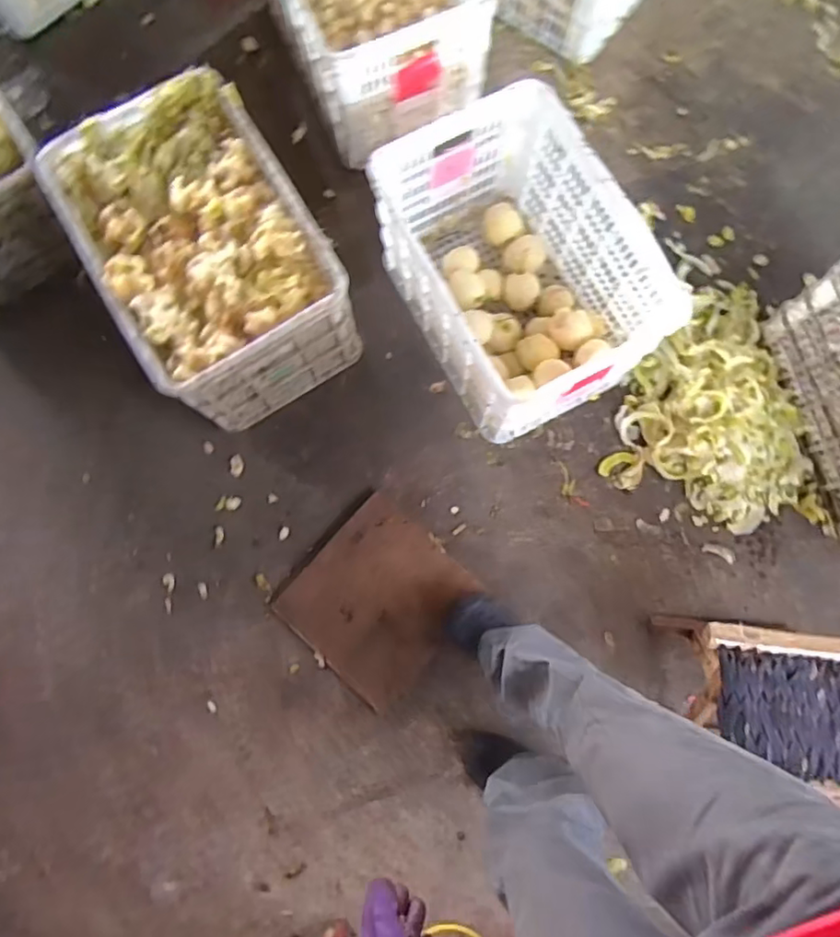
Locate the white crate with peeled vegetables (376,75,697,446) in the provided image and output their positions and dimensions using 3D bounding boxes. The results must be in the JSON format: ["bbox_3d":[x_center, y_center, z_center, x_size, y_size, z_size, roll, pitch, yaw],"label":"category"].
[{"bbox_3d":[0.181,-0.371,1.127,0.374,0.298,0.519,-29,82,-5],"label":"white crate with peeled vegetables"}]

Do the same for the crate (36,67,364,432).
[{"bbox_3d":[-0.387,-0.390,1.129,0.355,0.292,0.517,-30,82,-5],"label":"crate"}]

